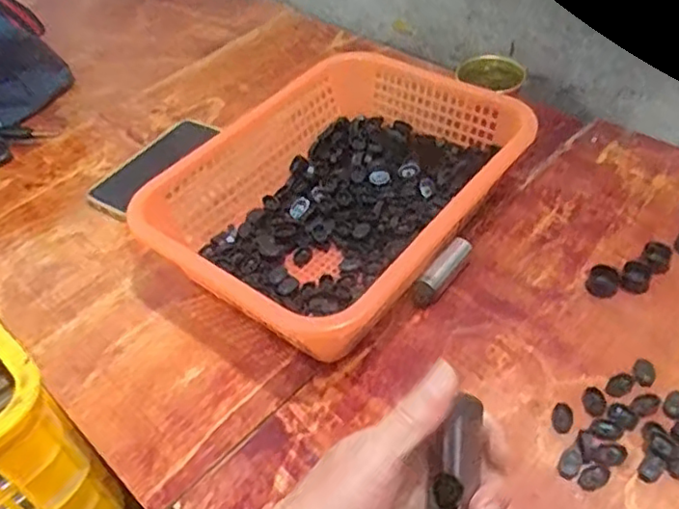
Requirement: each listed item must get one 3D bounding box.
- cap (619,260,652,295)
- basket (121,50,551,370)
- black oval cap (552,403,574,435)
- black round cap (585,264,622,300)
[{"bbox_3d":[0.262,0.020,0.562,0.023,0.010,0.030,22,53,25],"label":"cap"},{"bbox_3d":[0.007,-0.059,0.616,0.254,0.090,0.334,28,56,29],"label":"basket"},{"bbox_3d":[0.171,0.125,0.486,0.015,0.004,0.027,14,50,19],"label":"black oval cap"},{"bbox_3d":[0.233,0.023,0.560,0.026,0.009,0.031,19,52,23],"label":"black round cap"}]

